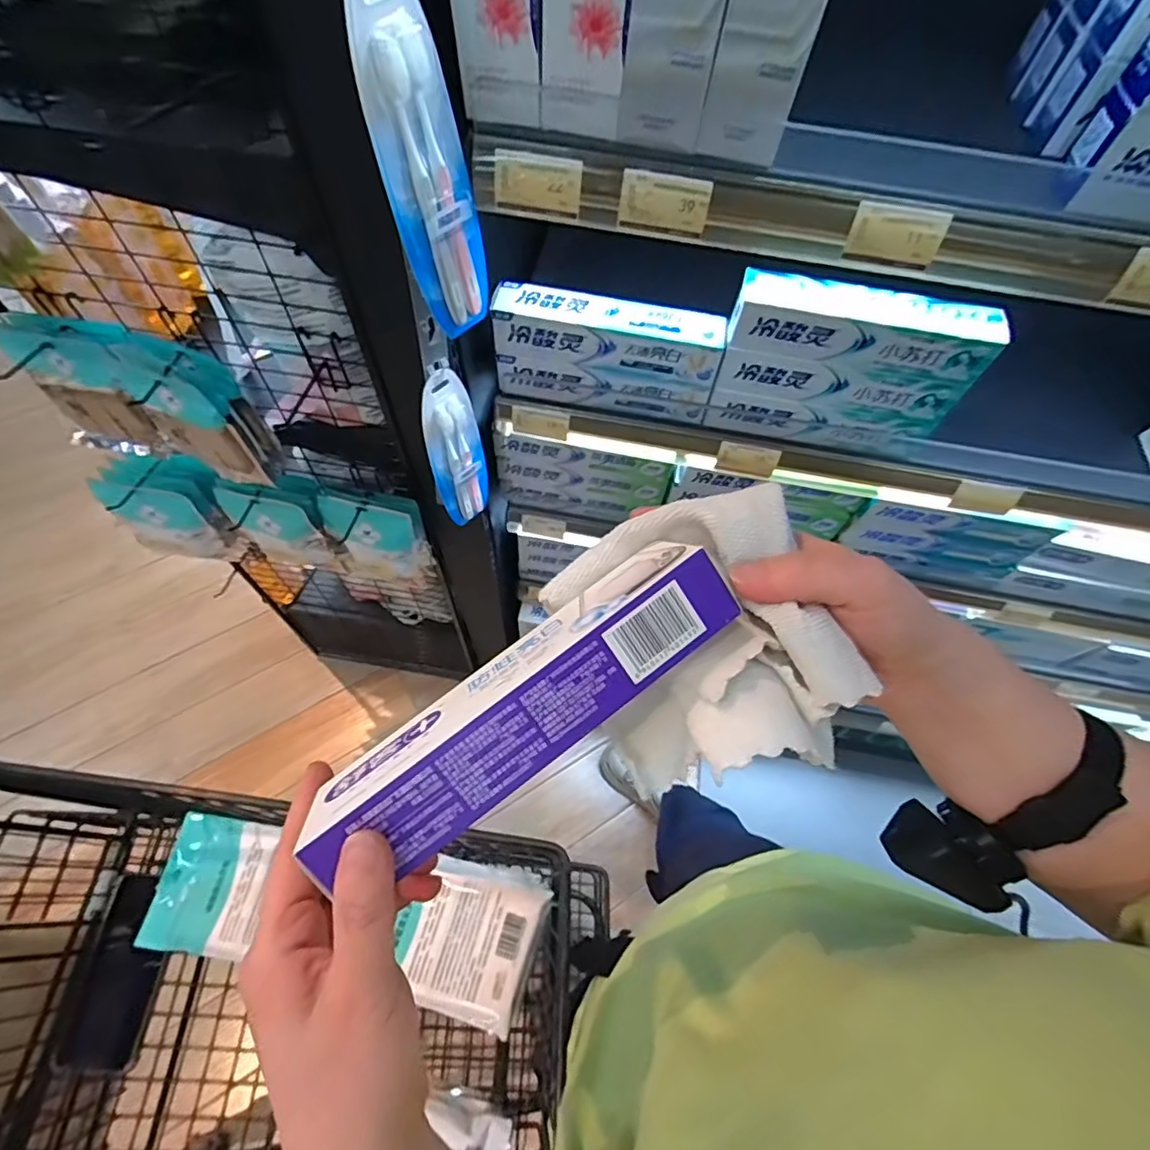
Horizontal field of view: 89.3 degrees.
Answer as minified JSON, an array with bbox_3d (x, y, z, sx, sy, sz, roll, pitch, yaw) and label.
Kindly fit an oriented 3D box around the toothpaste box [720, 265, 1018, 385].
[{"bbox_3d":[0.261,-0.221,0.526,0.229,0.059,0.037,12,62,4],"label":"toothpaste box"}]

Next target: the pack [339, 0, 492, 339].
[{"bbox_3d":[-0.100,-0.276,0.407,0.072,0.227,0.019,-40,62,-20],"label":"pack"}]

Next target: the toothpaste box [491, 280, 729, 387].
[{"bbox_3d":[0.034,-0.243,0.583,0.222,0.056,0.045,10,62,3],"label":"toothpaste box"}]

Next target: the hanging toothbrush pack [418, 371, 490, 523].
[{"bbox_3d":[-0.130,-0.143,0.664,0.079,0.224,0.021,-34,64,-17],"label":"hanging toothbrush pack"}]

